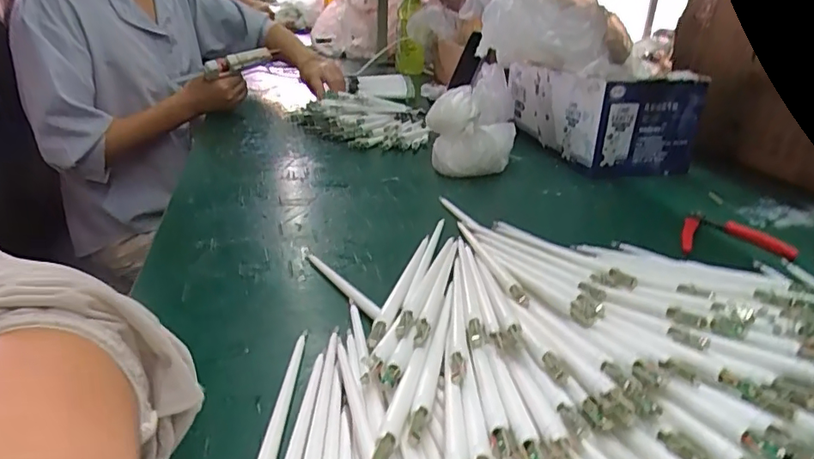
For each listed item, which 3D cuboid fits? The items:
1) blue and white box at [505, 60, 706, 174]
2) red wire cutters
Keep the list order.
[{"bbox_3d":[0.289,-0.188,0.849,0.176,0.129,0.265,-5,26,-16],"label":"blue and white box"},{"bbox_3d":[0.342,0.005,0.572,0.108,0.012,0.089,7,25,8],"label":"red wire cutters"}]

